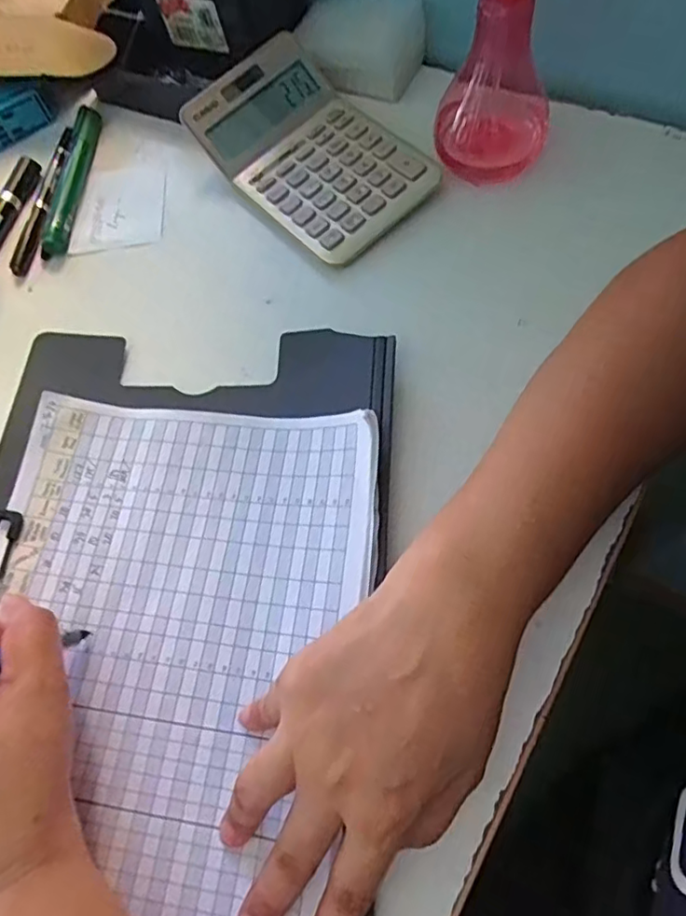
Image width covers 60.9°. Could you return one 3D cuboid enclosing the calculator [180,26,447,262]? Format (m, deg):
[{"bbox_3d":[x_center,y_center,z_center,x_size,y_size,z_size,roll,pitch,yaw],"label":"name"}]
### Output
[{"bbox_3d":[-0.024,-0.221,0.410,0.101,0.041,0.170,-43,68,-11],"label":"calculator"}]

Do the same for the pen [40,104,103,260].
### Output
[{"bbox_3d":[-0.208,-0.213,0.446,0.022,0.018,0.138,1,67,8],"label":"pen"}]

